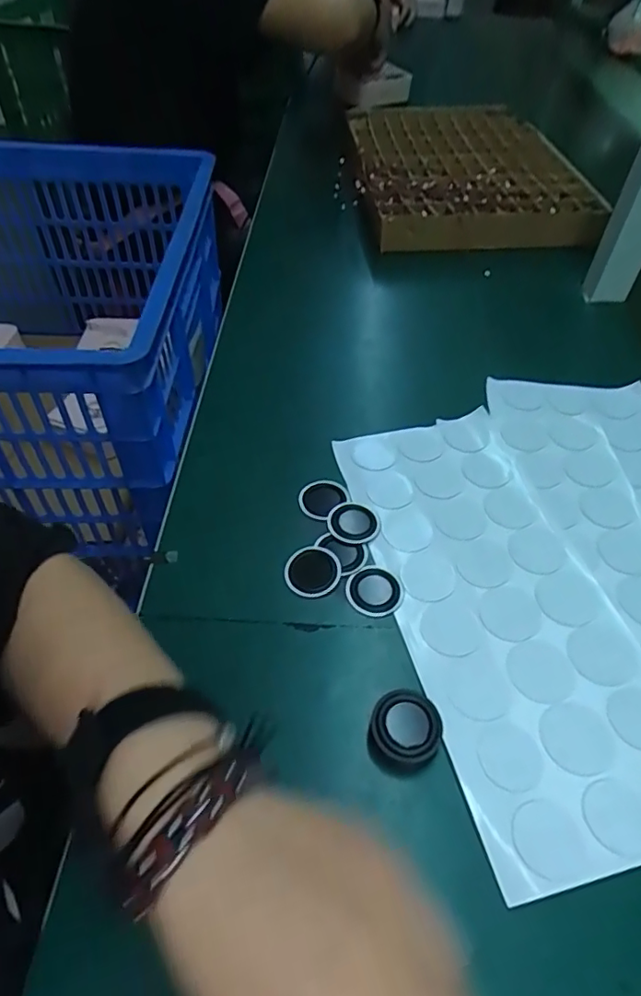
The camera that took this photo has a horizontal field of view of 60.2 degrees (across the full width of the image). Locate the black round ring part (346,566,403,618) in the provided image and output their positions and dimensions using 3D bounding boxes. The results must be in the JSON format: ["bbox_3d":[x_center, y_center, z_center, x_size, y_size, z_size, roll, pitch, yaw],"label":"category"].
[{"bbox_3d":[0.037,0.062,0.377,0.038,0.004,0.037,2,50,-2],"label":"black round ring part"}]

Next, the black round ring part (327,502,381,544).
[{"bbox_3d":[0.025,0.017,0.414,0.038,0.004,0.035,2,50,-2],"label":"black round ring part"}]

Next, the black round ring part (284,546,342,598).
[{"bbox_3d":[-0.005,0.051,0.386,0.039,0.004,0.037,2,50,-2],"label":"black round ring part"}]

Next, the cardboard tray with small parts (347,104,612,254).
[{"bbox_3d":[0.189,-0.455,0.754,0.277,0.050,0.431,-3,50,-6],"label":"cardboard tray with small parts"}]

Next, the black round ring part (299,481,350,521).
[{"bbox_3d":[0.002,0.000,0.432,0.033,0.005,0.037,38,58,25],"label":"black round ring part"}]

